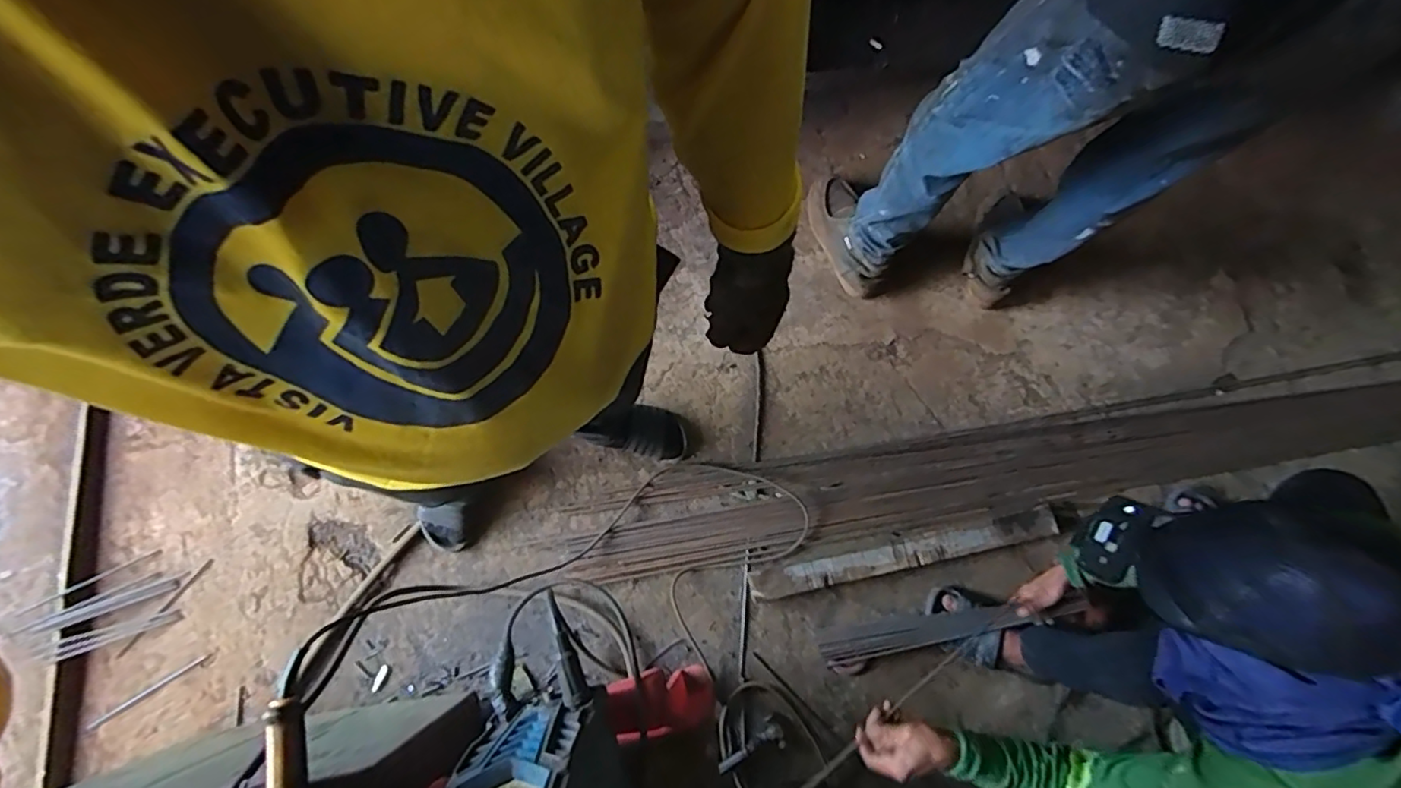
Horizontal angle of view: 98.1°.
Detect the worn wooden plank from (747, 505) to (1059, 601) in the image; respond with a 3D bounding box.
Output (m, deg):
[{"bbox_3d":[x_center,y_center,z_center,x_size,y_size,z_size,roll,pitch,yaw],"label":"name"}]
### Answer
[{"bbox_3d":[0.413,0.316,1.217,0.642,0.048,0.068,-12,75,-5],"label":"worn wooden plank"}]

